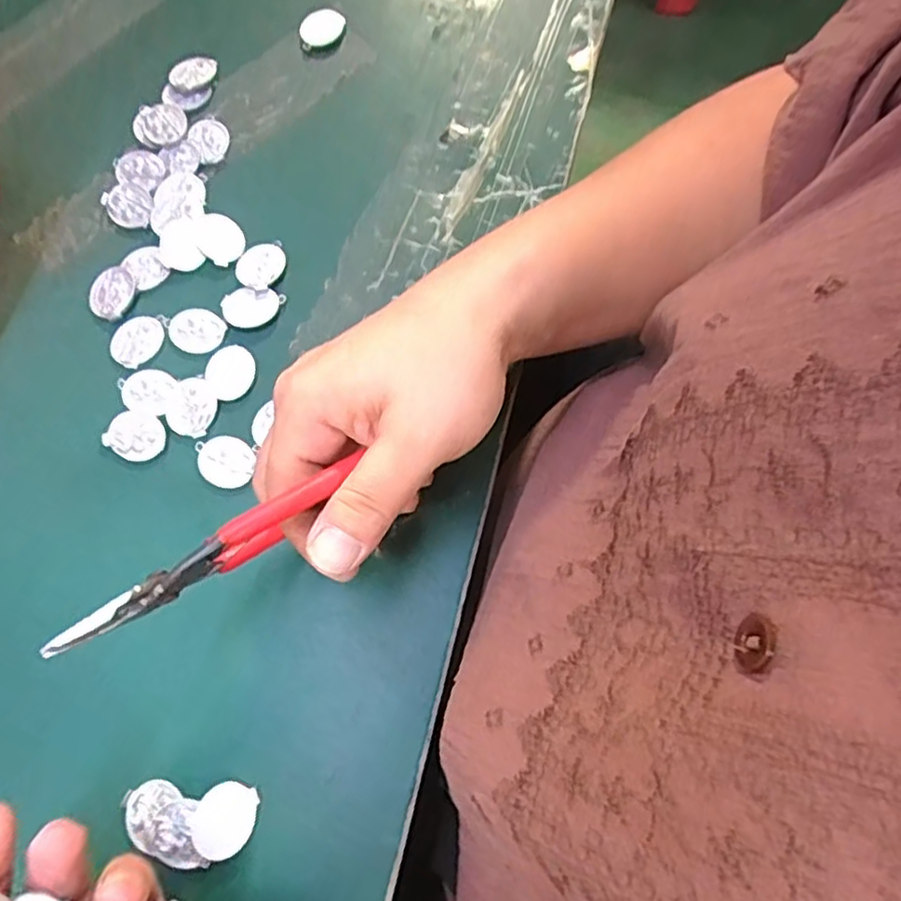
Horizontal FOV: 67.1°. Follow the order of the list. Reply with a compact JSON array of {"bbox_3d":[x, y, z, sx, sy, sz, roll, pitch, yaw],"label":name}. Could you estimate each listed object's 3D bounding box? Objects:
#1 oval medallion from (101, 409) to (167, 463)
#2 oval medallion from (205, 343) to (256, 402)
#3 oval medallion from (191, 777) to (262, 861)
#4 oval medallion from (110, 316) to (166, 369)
[{"bbox_3d":[-0.135,-0.007,0.292,0.025,0.004,0.021,15,73,3],"label":"oval medallion"},{"bbox_3d":[-0.098,-0.035,0.300,0.020,0.004,0.025,16,74,4],"label":"oval medallion"},{"bbox_3d":[-0.083,0.135,0.249,0.021,0.004,0.025,24,74,6],"label":"oval medallion"},{"bbox_3d":[-0.141,-0.050,0.305,0.022,0.004,0.024,27,74,7],"label":"oval medallion"}]

